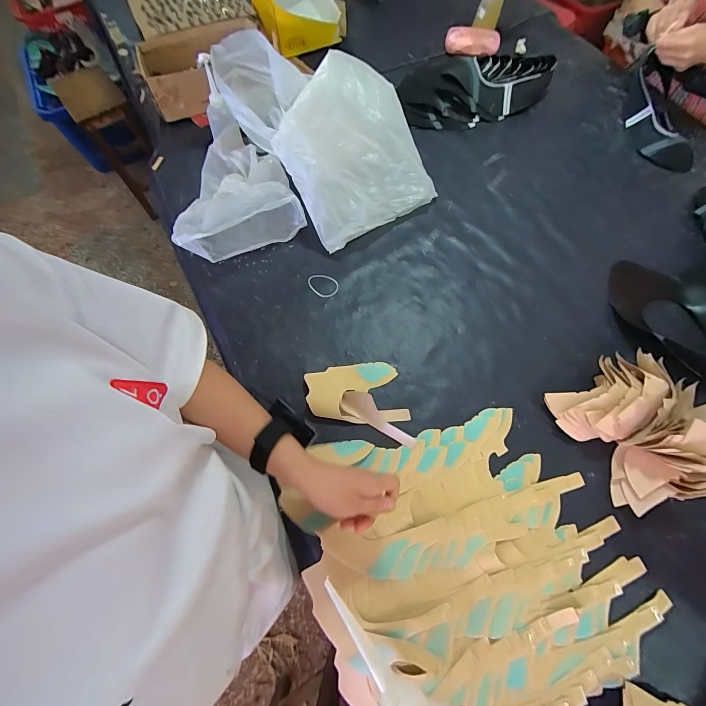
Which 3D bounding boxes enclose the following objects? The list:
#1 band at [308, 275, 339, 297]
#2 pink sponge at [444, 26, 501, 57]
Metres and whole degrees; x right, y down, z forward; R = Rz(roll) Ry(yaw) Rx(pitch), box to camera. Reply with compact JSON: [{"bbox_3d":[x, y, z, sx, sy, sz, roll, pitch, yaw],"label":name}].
[{"bbox_3d":[-0.057,-0.134,0.641,0.046,0.004,0.062,-42,72,-16],"label":"band"},{"bbox_3d":[0.329,-0.859,0.905,0.140,0.046,0.057,19,68,9],"label":"pink sponge"}]

